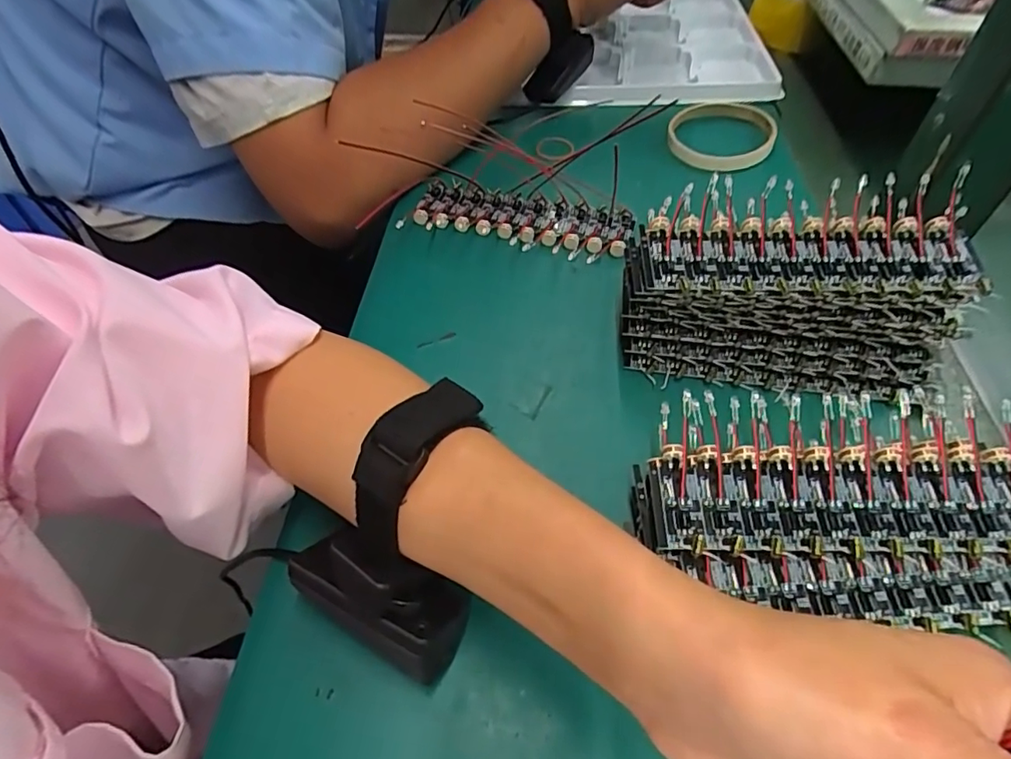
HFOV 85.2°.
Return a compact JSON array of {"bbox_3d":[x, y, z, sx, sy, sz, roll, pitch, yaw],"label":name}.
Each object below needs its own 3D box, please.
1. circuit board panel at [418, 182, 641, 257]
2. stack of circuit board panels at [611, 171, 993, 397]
[{"bbox_3d":[0.011,-0.112,0.395,0.153,0.017,0.049,12,52,10],"label":"circuit board panel"},{"bbox_3d":[0.148,-0.047,0.298,0.165,0.080,0.080,2,51,3],"label":"stack of circuit board panels"}]

